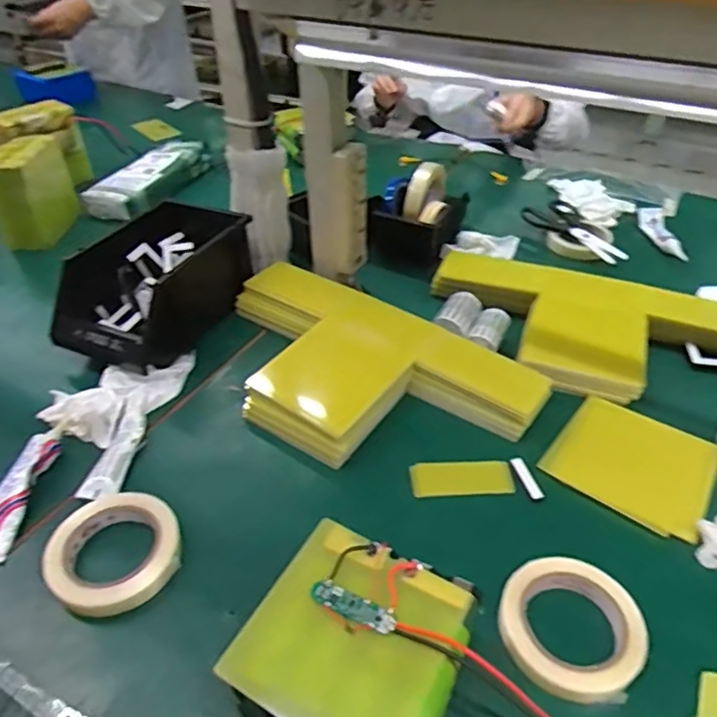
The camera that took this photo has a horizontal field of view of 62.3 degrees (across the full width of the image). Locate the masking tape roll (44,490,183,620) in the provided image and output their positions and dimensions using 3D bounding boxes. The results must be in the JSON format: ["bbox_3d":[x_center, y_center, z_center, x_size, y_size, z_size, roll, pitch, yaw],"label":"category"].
[{"bbox_3d":[-0.224,0.172,0.546,0.109,0.028,0.121,-18,43,-19],"label":"masking tape roll"}]

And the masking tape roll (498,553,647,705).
[{"bbox_3d":[0.176,0.225,0.495,0.104,0.033,0.112,-1,41,1],"label":"masking tape roll"}]

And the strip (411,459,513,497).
[{"bbox_3d":[0.109,0.126,0.630,0.107,0.009,0.042,-1,41,0],"label":"strip"}]

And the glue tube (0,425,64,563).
[{"bbox_3d":[-0.345,0.125,0.588,0.045,0.028,0.151,0,41,2],"label":"glue tube"}]

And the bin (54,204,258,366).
[{"bbox_3d":[-0.264,-0.110,0.812,0.147,0.106,0.285,18,44,21],"label":"bin"}]

